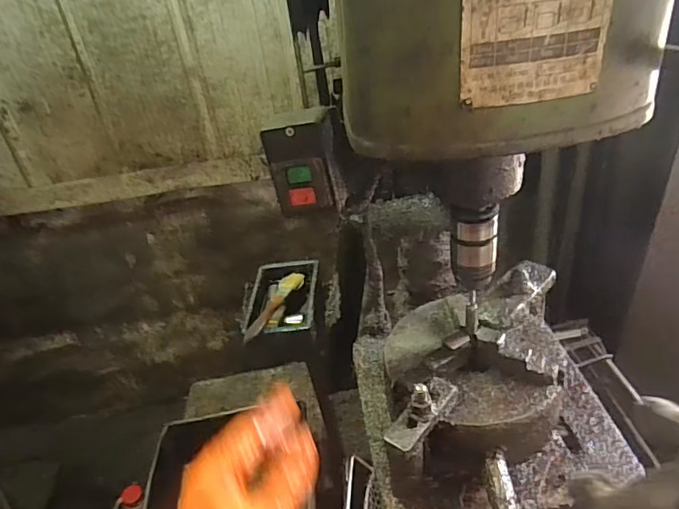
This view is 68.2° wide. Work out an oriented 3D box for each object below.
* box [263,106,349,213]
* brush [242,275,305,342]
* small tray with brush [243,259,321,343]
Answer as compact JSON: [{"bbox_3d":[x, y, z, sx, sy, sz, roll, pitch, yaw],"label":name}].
[{"bbox_3d":[-0.030,-0.080,0.456,0.067,0.084,0.037,-10,36,-4],"label":"box"},{"bbox_3d":[-0.098,0.075,0.716,0.030,0.021,0.157,9,39,22],"label":"brush"},{"bbox_3d":[-0.083,0.071,0.733,0.100,0.038,0.166,-3,36,7],"label":"small tray with brush"}]

